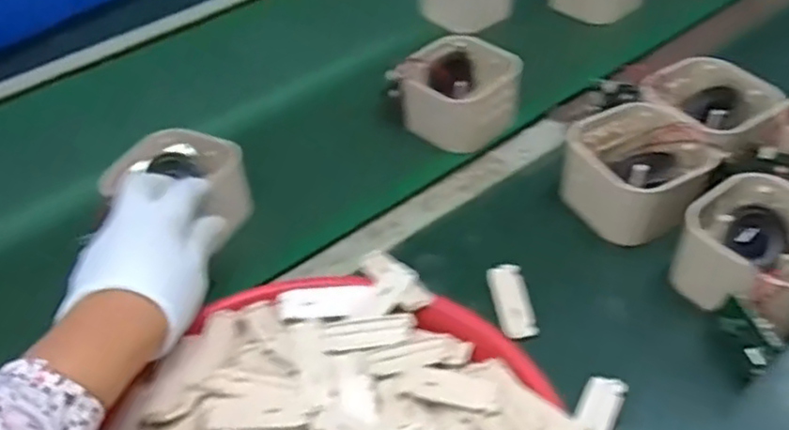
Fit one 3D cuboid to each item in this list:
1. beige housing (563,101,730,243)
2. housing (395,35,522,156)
[{"bbox_3d":[0.186,-0.032,0.531,0.092,0.055,0.107,-23,47,-17],"label":"beige housing"},{"bbox_3d":[0.059,-0.110,0.628,0.085,0.067,0.085,-33,50,-26],"label":"housing"}]

